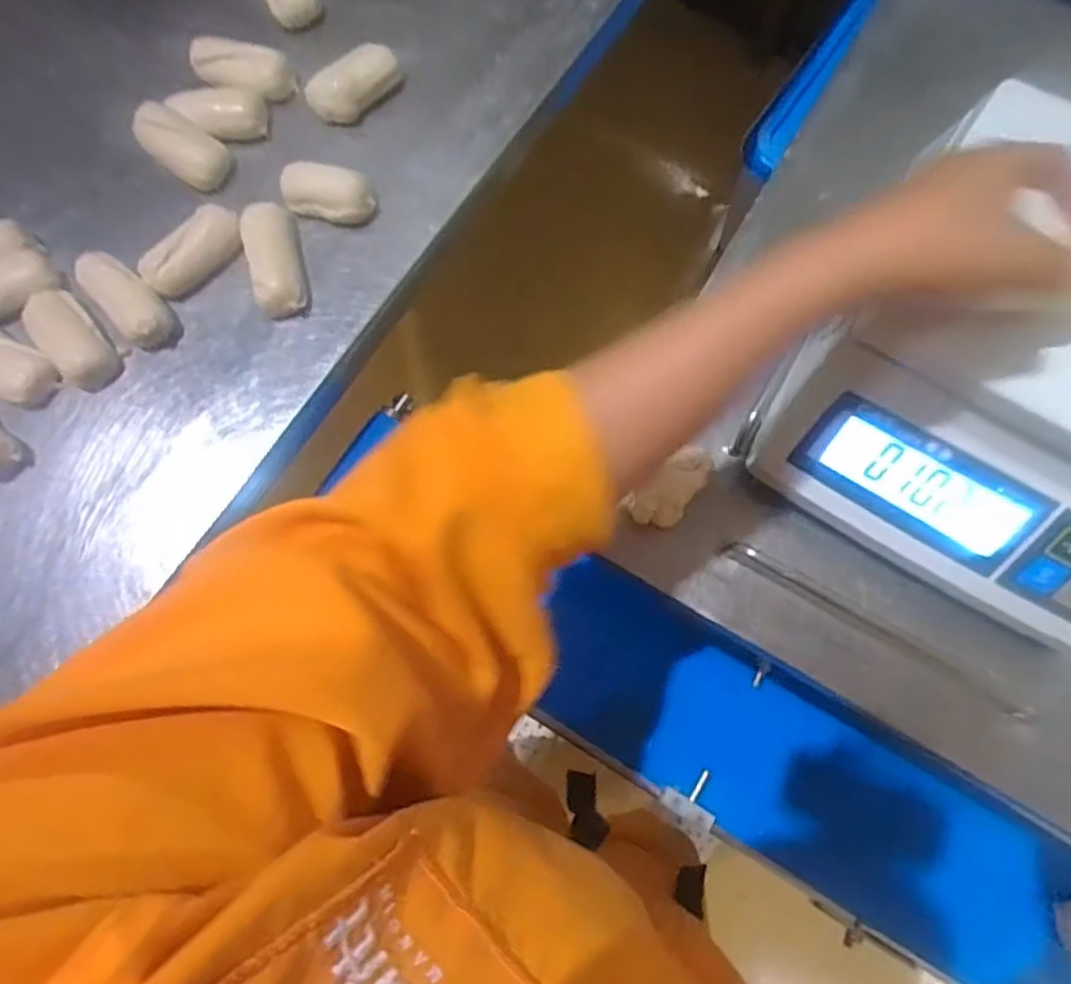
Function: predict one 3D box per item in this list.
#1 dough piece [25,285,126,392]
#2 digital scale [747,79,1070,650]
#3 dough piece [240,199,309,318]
[{"bbox_3d":[-0.385,-0.128,0.578,0.044,0.053,0.067,-31,78,-7],"label":"dough piece"},{"bbox_3d":[0.311,-0.066,0.423,0.253,0.130,0.252,30,78,8],"label":"digital scale"},{"bbox_3d":[-0.224,-0.199,0.603,0.041,0.042,0.094,-12,76,-2],"label":"dough piece"}]

